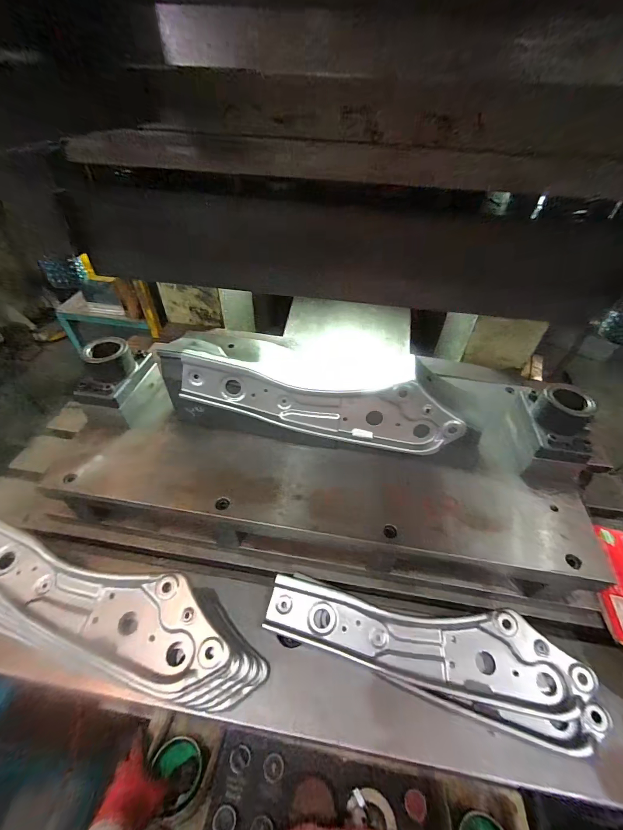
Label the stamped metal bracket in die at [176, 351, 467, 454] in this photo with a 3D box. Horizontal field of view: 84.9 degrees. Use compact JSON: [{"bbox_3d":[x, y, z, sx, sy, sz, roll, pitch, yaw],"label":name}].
[{"bbox_3d":[0.013,-0.012,0.531,0.426,0.111,0.014,9,27,3],"label":"stamped metal bracket in die"}]

